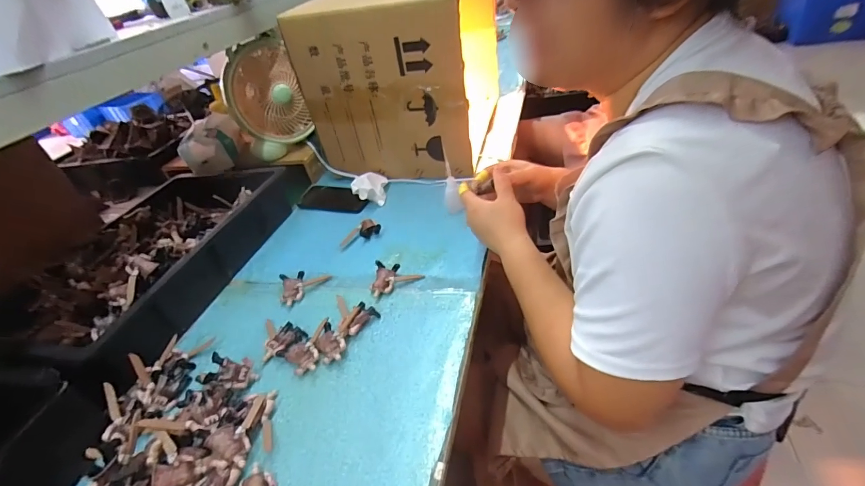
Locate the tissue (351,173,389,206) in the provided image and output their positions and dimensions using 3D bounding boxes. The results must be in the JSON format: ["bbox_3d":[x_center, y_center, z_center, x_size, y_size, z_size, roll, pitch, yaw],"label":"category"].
[{"bbox_3d":[-0.126,-0.109,0.776,0.064,0.030,0.078,-10,39,4],"label":"tissue"}]

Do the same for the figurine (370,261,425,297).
[{"bbox_3d":[-0.060,0.046,0.589,0.076,0.017,0.052,-23,39,-12],"label":"figurine"}]

